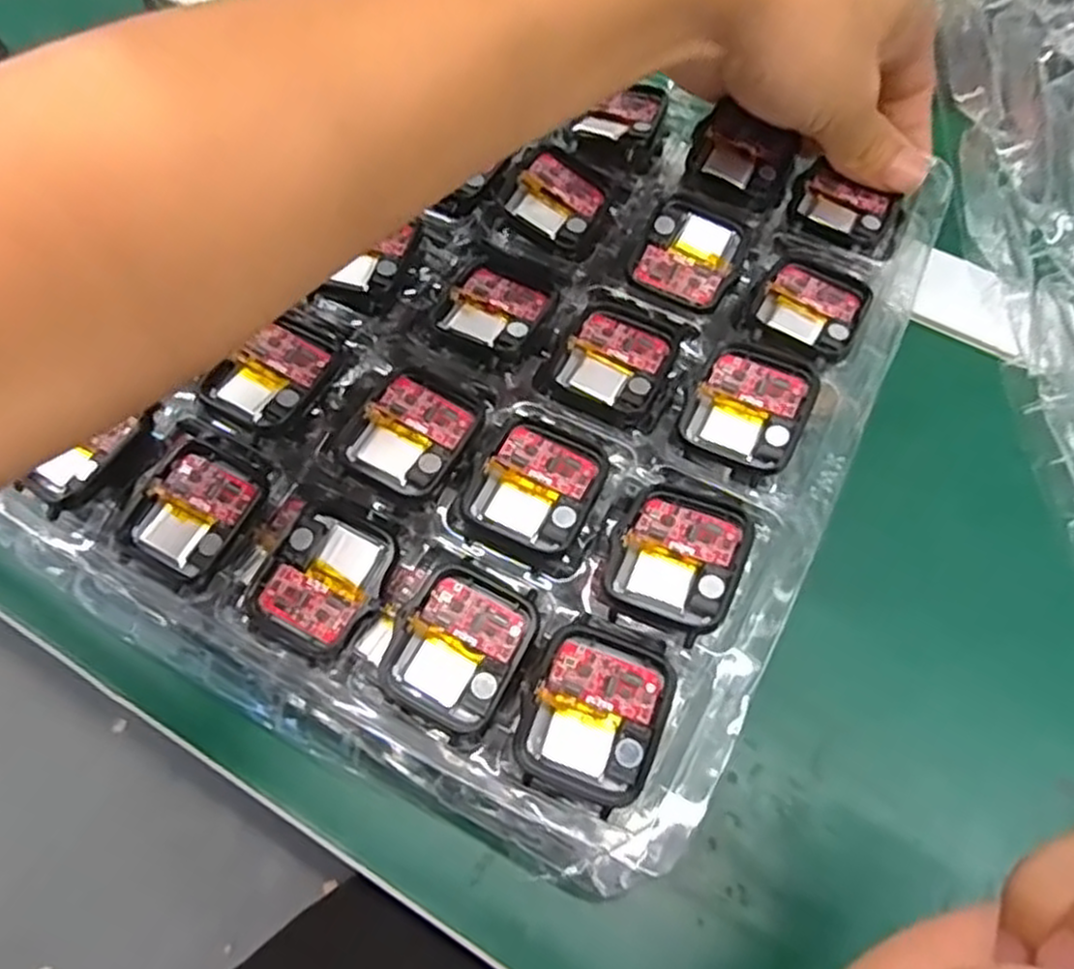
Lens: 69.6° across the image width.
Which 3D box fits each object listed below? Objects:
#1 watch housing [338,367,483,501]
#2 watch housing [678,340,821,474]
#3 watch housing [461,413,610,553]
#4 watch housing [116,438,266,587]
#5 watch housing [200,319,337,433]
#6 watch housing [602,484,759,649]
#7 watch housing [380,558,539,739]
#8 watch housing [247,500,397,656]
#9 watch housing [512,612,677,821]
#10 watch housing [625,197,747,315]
[{"bbox_3d":[-0.040,-0.017,0.251,0.036,0.006,0.039,27,67,12],"label":"watch housing"},{"bbox_3d":[0.070,-0.027,0.253,0.037,0.006,0.041,26,67,12],"label":"watch housing"},{"bbox_3d":[0.001,-0.001,0.243,0.037,0.006,0.041,22,66,10],"label":"watch housing"},{"bbox_3d":[-0.110,0.009,0.252,0.038,0.010,0.043,25,67,12],"label":"watch housing"},{"bbox_3d":[-0.090,-0.037,0.264,0.034,0.008,0.039,30,68,14],"label":"watch housing"},{"bbox_3d":[0.042,0.021,0.229,0.037,0.007,0.045,24,67,11],"label":"watch housing"},{"bbox_3d":[-0.023,0.049,0.229,0.038,0.008,0.044,27,67,13],"label":"watch housing"},{"bbox_3d":[-0.066,0.029,0.239,0.037,0.007,0.044,30,68,14],"label":"watch housing"},{"bbox_3d":[0.016,0.062,0.212,0.037,0.006,0.045,19,67,12],"label":"watch housing"},{"bbox_3d":[0.057,-0.085,0.287,0.037,0.010,0.041,27,67,12],"label":"watch housing"}]

